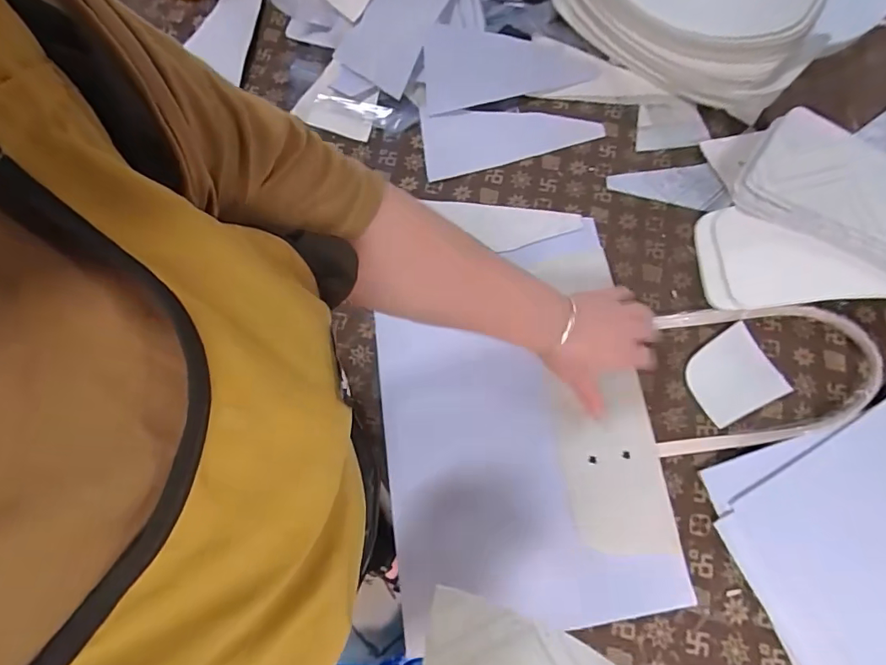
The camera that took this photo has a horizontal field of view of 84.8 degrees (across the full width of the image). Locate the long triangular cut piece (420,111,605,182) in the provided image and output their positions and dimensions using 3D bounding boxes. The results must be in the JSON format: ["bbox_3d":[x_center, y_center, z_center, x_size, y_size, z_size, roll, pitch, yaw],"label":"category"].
[{"bbox_3d":[0.084,-0.256,0.622,0.226,0.009,0.088,-15,73,-5],"label":"long triangular cut piece"}]

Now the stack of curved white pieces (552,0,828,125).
[{"bbox_3d":[0.304,-0.413,0.616,0.327,0.114,0.159,41,77,12],"label":"stack of curved white pieces"}]

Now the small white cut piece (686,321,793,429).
[{"bbox_3d":[0.307,0.046,0.514,0.092,0.005,0.081,-28,74,-9],"label":"small white cut piece"}]

